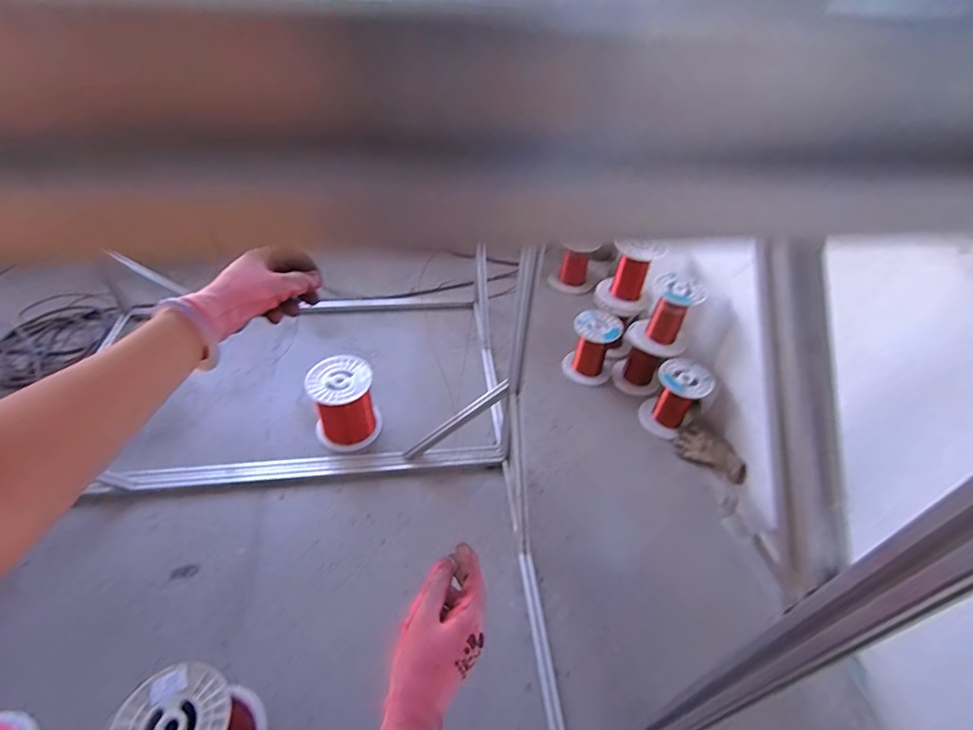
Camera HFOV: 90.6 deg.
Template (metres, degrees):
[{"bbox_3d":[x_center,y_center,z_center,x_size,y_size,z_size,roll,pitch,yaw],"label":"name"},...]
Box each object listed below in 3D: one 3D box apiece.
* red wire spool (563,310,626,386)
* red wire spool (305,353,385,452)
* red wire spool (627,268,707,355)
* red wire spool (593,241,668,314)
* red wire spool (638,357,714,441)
[{"bbox_3d":[0.398,-0.066,1.807,0.171,0.245,0.155,27,48,21],"label":"red wire spool"},{"bbox_3d":[-0.459,0.119,1.551,0.214,0.226,0.197,2,44,-2],"label":"red wire spool"},{"bbox_3d":[0.617,-0.180,1.650,0.192,0.232,0.190,2,44,-2],"label":"red wire spool"},{"bbox_3d":[0.536,-0.346,1.802,0.190,0.276,0.186,17,45,12],"label":"red wire spool"},{"bbox_3d":[0.645,0.121,1.662,0.171,0.239,0.182,2,44,-2],"label":"red wire spool"}]

